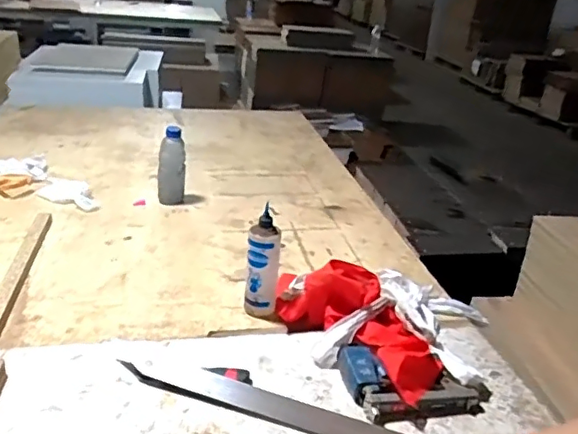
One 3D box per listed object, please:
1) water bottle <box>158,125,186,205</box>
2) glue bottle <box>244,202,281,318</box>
[{"bbox_3d":[-0.314,-0.136,1.519,0.069,0.221,0.053,1,25,-11],"label":"water bottle"},{"bbox_3d":[-0.049,0.098,1.071,0.061,0.195,0.051,5,25,-2],"label":"glue bottle"}]

